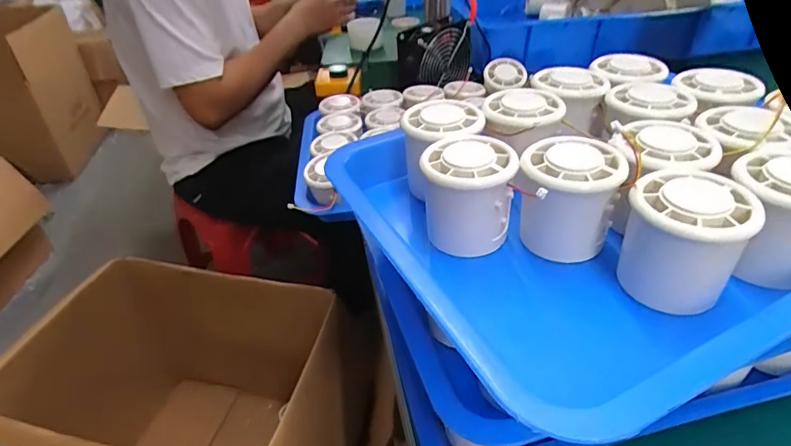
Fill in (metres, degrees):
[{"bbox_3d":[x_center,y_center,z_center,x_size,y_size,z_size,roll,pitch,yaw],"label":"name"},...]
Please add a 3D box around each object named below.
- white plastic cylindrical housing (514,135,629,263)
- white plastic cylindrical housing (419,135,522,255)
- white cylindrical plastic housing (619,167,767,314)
[{"bbox_3d":[0.101,-0.011,0.291,0.057,0.059,0.060,11,40,16],"label":"white plastic cylindrical housing"},{"bbox_3d":[0.044,-0.016,0.305,0.052,0.061,0.051,-2,38,1],"label":"white plastic cylindrical housing"},{"bbox_3d":[0.151,0.009,0.257,0.053,0.057,0.053,-2,38,1],"label":"white cylindrical plastic housing"}]

